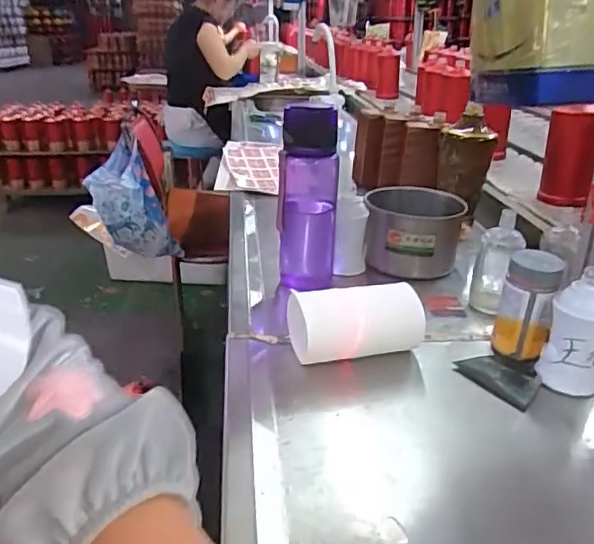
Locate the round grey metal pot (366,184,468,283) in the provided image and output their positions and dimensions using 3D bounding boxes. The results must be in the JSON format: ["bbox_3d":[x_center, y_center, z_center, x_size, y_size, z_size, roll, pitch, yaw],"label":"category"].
[{"bbox_3d":[0.164,-0.057,0.819,0.134,0.097,0.135,0,24,0],"label":"round grey metal pot"}]

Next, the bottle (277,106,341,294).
[{"bbox_3d":[0.013,-0.084,0.721,0.073,0.233,0.065,1,24,3],"label":"bottle"}]

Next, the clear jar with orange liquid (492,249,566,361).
[{"bbox_3d":[0.237,0.032,0.594,0.054,0.111,0.044,11,26,22],"label":"clear jar with orange liquid"}]

